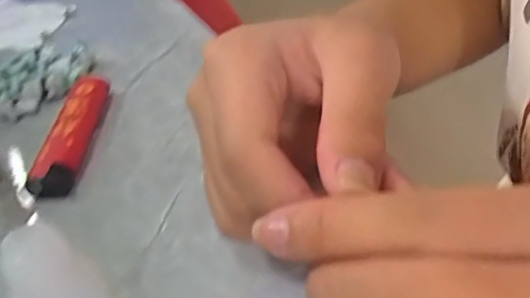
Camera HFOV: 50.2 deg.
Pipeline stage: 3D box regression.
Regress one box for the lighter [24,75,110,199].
[{"bbox_3d":[-0.088,-0.008,0.259,0.018,0.012,0.078,-4,40,4],"label":"lighter"}]

